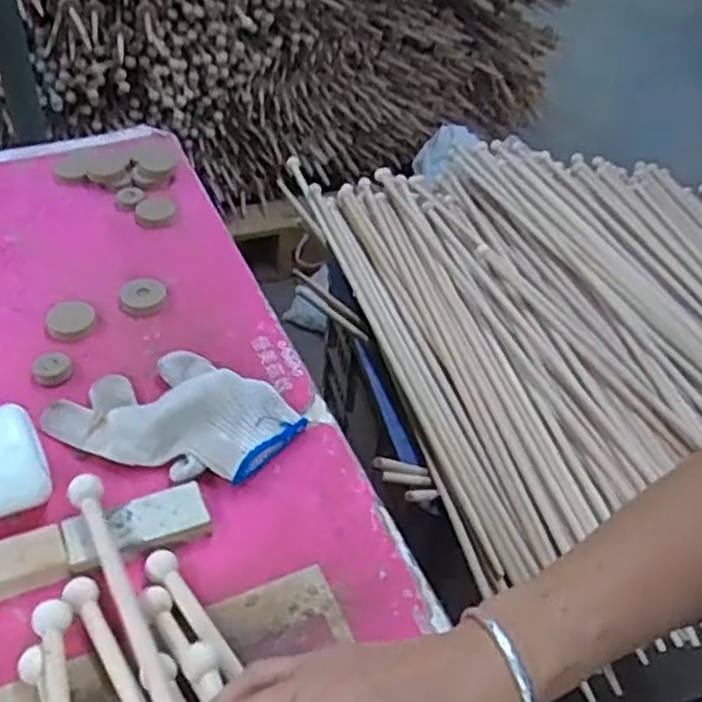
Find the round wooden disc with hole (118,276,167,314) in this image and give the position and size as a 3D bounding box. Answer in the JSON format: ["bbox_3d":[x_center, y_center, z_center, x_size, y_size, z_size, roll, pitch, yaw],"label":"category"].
[{"bbox_3d":[-0.165,-0.045,0.596,0.033,0.007,0.035,3,44,-3],"label":"round wooden disc with hole"}]

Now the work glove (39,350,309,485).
[{"bbox_3d":[-0.118,0.040,0.501,0.144,0.034,0.100,25,48,19],"label":"work glove"}]

